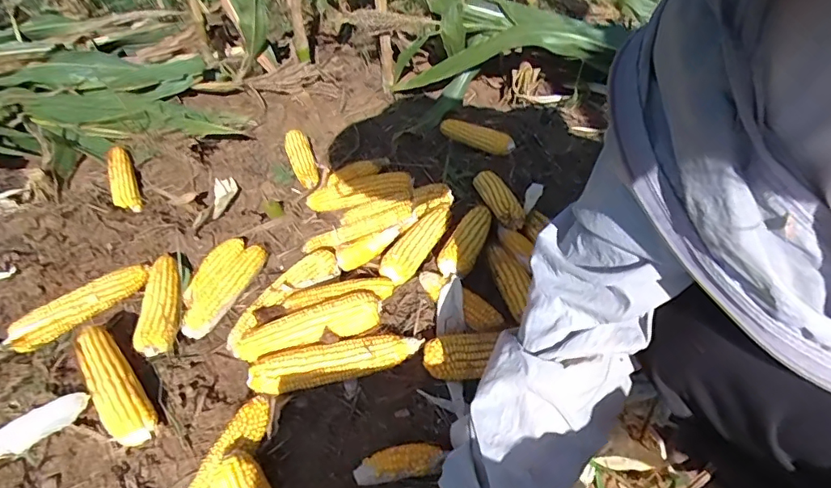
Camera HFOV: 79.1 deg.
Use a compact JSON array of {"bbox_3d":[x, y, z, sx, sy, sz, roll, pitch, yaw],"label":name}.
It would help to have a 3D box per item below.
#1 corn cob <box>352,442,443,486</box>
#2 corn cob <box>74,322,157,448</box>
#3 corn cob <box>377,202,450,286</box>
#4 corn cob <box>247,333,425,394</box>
[{"bbox_3d":[-0.019,0.250,0.573,0.099,0.026,0.032,-6,40,-2],"label":"corn cob"},{"bbox_3d":[-0.390,0.176,0.646,0.053,0.043,0.197,-32,48,-29],"label":"corn cob"},{"bbox_3d":[0.004,-0.015,0.808,0.051,0.039,0.205,16,44,22],"label":"corn cob"},{"bbox_3d":[-0.102,0.153,0.650,0.213,0.042,0.051,-8,40,-5],"label":"corn cob"}]

